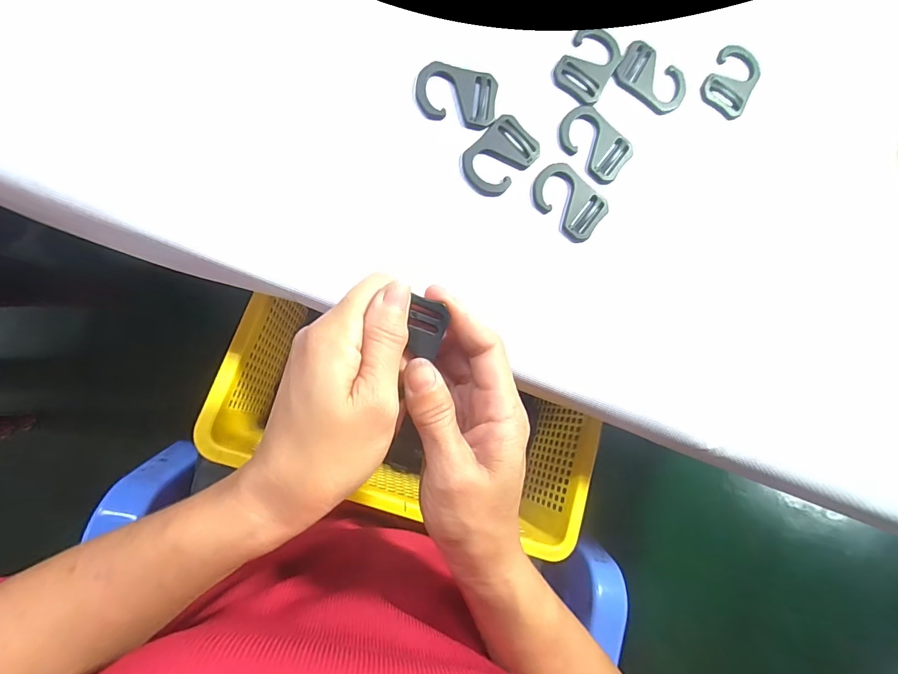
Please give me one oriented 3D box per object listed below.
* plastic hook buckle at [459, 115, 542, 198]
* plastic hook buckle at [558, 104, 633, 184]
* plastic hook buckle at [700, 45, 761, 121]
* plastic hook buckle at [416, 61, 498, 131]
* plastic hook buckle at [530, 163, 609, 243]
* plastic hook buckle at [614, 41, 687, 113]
[{"bbox_3d":[0.031,-0.112,0.263,0.034,0.004,0.051,44,82,-6],"label":"plastic hook buckle"},{"bbox_3d":[0.094,-0.126,0.274,0.049,0.006,0.033,38,83,-7],"label":"plastic hook buckle"},{"bbox_3d":[0.198,-0.179,0.295,0.033,0.009,0.048,30,84,-8],"label":"plastic hook buckle"},{"bbox_3d":[0.005,-0.148,0.257,0.049,0.004,0.034,6,87,-10],"label":"plastic hook buckle"},{"bbox_3d":[0.076,-0.087,0.271,0.050,0.006,0.033,38,83,-7],"label":"plastic hook buckle"},{"bbox_3d":[0.136,-0.172,0.282,0.049,0.007,0.033,36,83,-7],"label":"plastic hook buckle"}]

